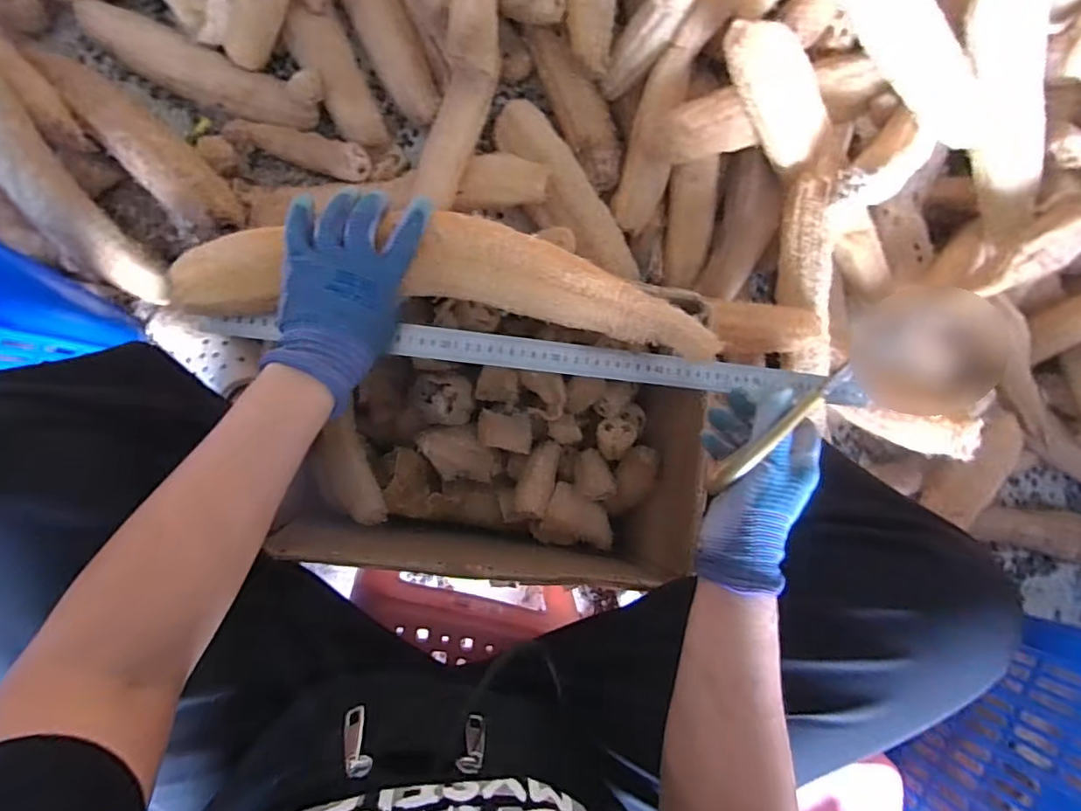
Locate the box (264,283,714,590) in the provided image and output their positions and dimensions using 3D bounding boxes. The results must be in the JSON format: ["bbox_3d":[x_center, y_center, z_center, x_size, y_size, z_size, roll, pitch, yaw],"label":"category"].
[{"bbox_3d":[-0.042,0.020,0.582,0.361,0.190,0.270,6,87,-8],"label":"box"}]

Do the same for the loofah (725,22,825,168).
[{"bbox_3d":[0.276,-0.358,0.644,0.179,0.052,0.055,38,82,-36],"label":"loofah"}]

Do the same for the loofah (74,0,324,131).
[{"bbox_3d":[-0.439,-0.434,0.722,0.302,0.041,0.072,17,85,-7],"label":"loofah"}]

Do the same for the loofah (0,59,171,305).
[{"bbox_3d":[-0.561,-0.258,0.626,0.068,0.052,0.320,-34,110,-8],"label":"loofah"}]

